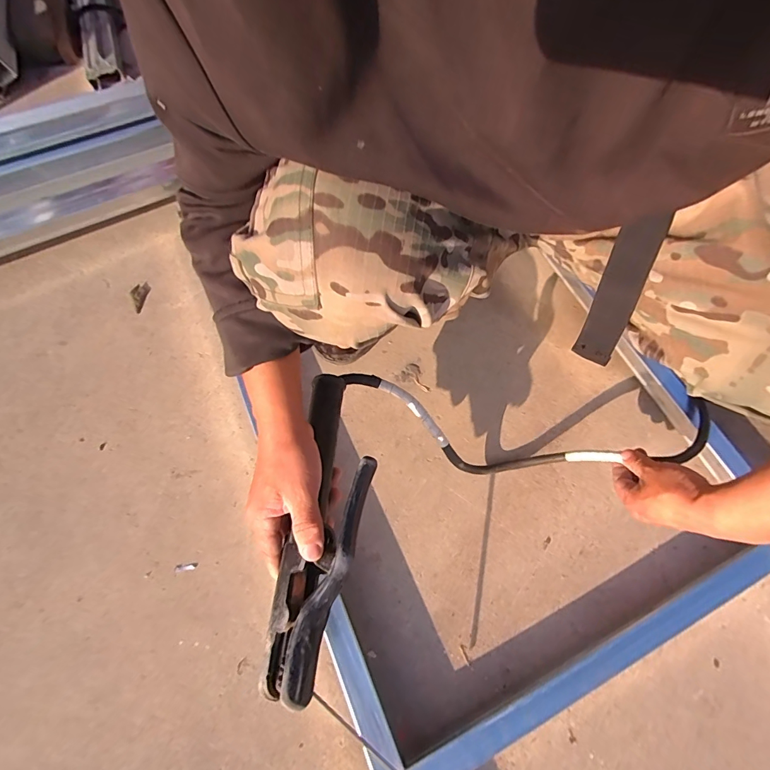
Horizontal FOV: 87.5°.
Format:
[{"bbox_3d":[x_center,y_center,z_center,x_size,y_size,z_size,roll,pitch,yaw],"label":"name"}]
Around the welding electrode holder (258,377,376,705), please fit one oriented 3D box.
[{"bbox_3d":[-0.051,0.107,0.369,0.073,0.058,0.293,4,59,0],"label":"welding electrode holder"}]

